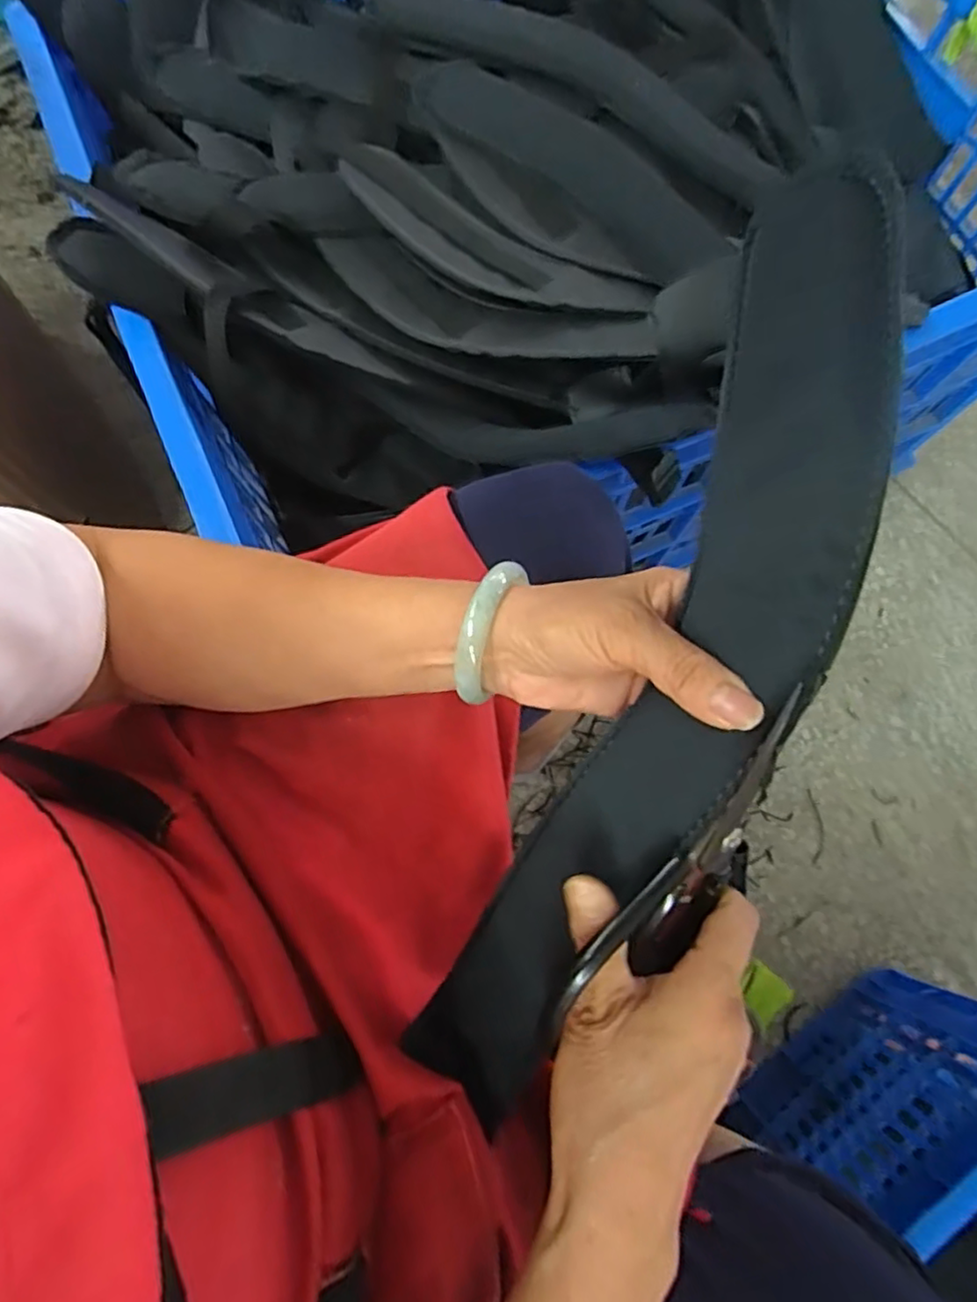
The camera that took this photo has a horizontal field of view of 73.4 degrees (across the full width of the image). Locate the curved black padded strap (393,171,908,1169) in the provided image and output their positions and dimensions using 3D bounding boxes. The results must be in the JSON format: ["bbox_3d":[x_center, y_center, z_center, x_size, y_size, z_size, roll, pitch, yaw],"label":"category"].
[{"bbox_3d":[0.077,0.009,0.271,0.082,0.066,0.417,25,96,7],"label":"curved black padded strap"}]

